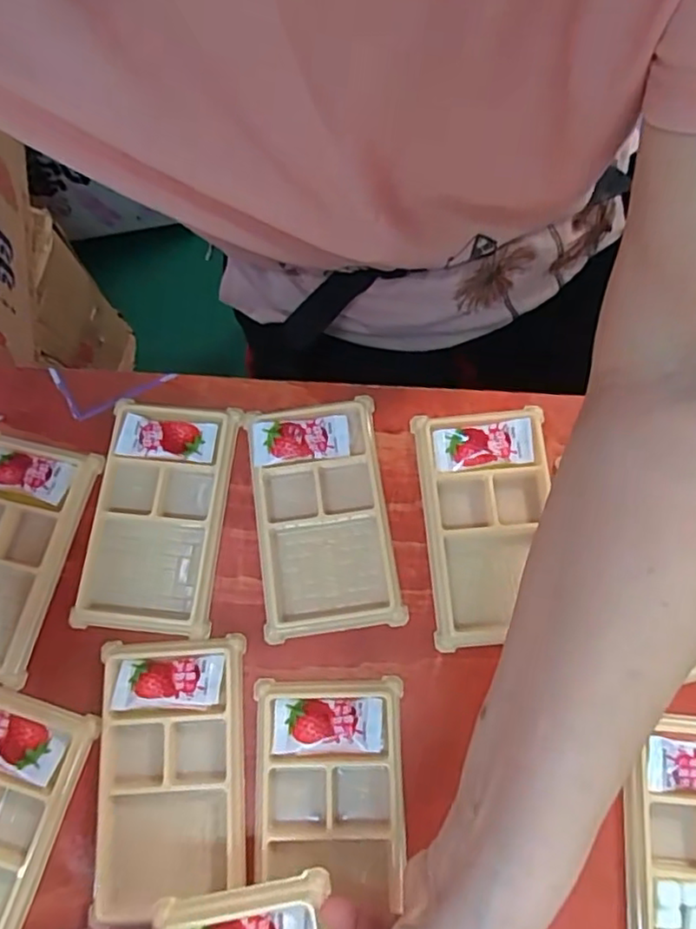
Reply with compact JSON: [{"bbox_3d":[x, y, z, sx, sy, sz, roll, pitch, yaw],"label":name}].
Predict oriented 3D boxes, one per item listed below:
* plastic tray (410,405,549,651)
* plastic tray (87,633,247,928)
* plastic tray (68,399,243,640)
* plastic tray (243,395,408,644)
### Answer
[{"bbox_3d":[0.083,0.033,0.370,0.075,0.011,0.134,-5,74,0],"label":"plastic tray"},{"bbox_3d":[-0.096,0.163,0.337,0.080,0.012,0.133,-3,74,1],"label":"plastic tray"},{"bbox_3d":[-0.113,0.029,0.376,0.076,0.010,0.135,5,74,3],"label":"plastic tray"},{"bbox_3d":[-0.017,0.029,0.374,0.076,0.010,0.136,-8,74,-1],"label":"plastic tray"}]

